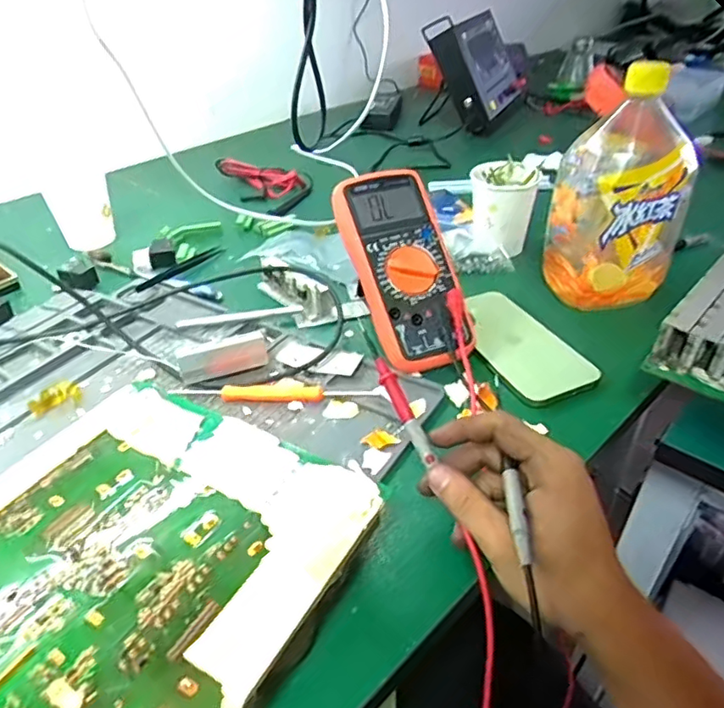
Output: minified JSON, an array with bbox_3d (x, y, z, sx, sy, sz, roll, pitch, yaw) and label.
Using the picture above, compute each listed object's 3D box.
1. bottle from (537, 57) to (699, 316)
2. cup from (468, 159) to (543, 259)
[{"bbox_3d":[0.228,-0.142,0.513,0.106,0.198,0.135,17,42,22],"label":"bottle"},{"bbox_3d":[0.146,-0.150,0.618,0.065,0.088,0.061,-1,38,1],"label":"cup"}]

